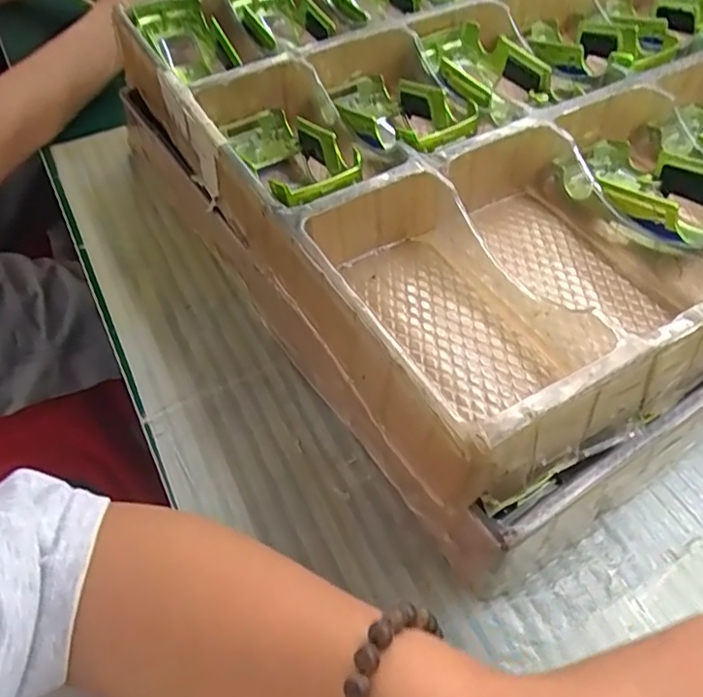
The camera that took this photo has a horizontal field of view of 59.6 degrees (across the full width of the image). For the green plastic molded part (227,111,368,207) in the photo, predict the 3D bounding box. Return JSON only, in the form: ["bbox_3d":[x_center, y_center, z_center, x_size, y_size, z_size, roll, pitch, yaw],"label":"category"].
[{"bbox_3d":[-0.036,-0.114,0.363,0.051,0.024,0.131,-22,37,-12],"label":"green plastic molded part"}]

